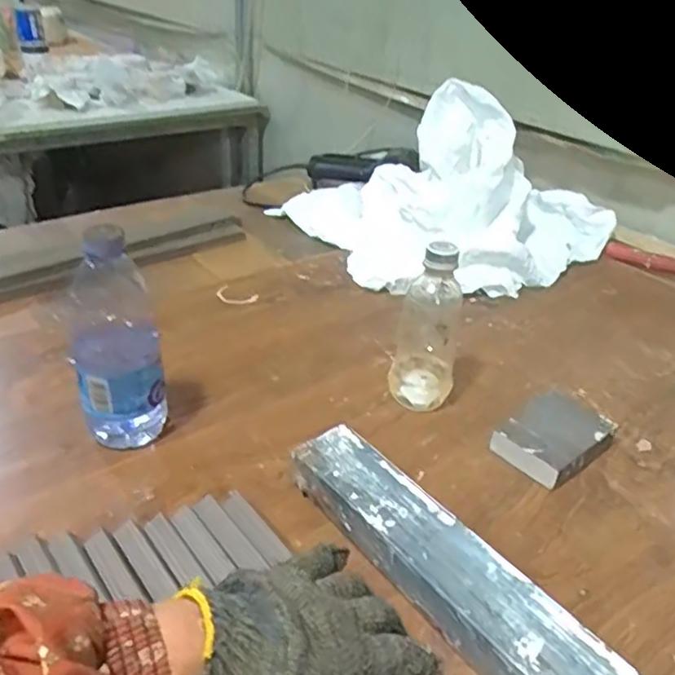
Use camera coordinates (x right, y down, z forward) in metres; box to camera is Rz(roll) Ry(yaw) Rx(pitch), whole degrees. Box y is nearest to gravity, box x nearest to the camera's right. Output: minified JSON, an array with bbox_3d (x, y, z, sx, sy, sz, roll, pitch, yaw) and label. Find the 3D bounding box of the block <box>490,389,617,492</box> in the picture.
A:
[{"bbox_3d":[0.201,0.091,0.586,0.104,0.028,0.067,-21,40,-35],"label":"block"}]

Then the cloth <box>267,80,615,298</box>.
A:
[{"bbox_3d":[0.184,-0.261,0.988,0.464,0.207,0.419,-18,38,-31],"label":"cloth"}]

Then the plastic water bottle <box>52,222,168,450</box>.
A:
[{"bbox_3d":[-0.187,0.002,0.528,0.072,0.188,0.059,-14,36,-26],"label":"plastic water bottle"}]

